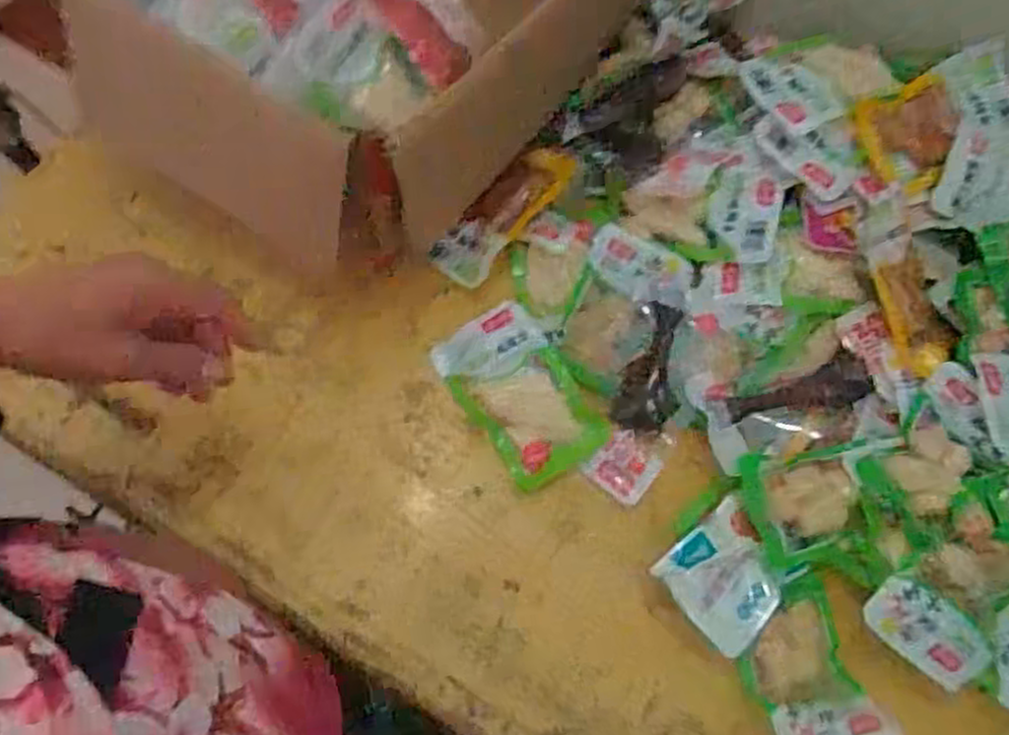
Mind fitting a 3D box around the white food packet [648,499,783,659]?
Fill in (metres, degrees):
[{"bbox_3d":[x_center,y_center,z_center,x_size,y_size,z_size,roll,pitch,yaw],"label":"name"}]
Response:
[{"bbox_3d":[0.152,0.141,0.535,0.076,0.009,0.075,-37,74,-17],"label":"white food packet"}]

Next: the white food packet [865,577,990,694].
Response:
[{"bbox_3d":[0.274,0.172,0.512,0.077,0.012,0.044,43,94,4],"label":"white food packet"}]

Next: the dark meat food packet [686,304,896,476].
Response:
[{"bbox_3d":[0.215,0.019,0.571,0.144,0.014,0.084,-17,69,-10],"label":"dark meat food packet"}]

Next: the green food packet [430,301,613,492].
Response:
[{"bbox_3d":[0.016,0.016,0.590,0.091,0.006,0.133,-30,72,-15],"label":"green food packet"}]

